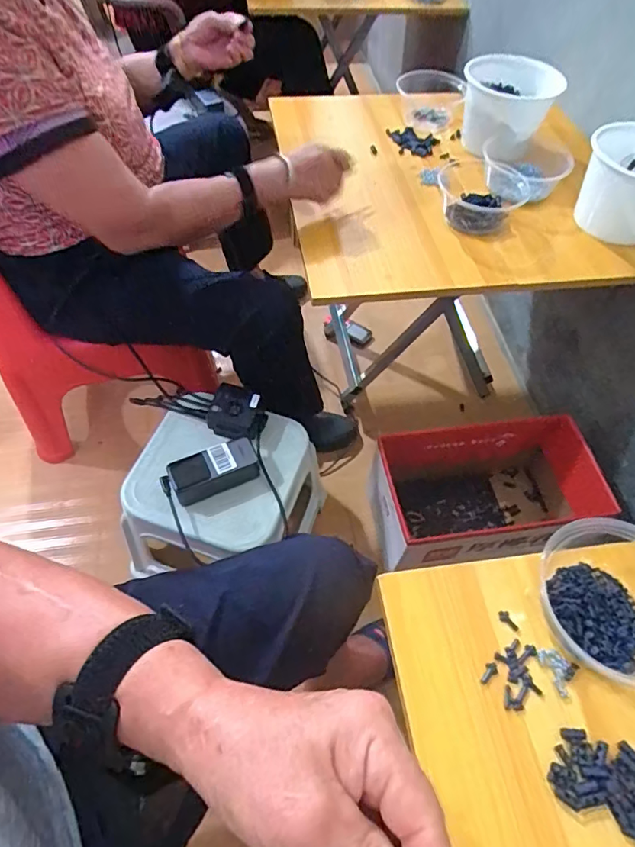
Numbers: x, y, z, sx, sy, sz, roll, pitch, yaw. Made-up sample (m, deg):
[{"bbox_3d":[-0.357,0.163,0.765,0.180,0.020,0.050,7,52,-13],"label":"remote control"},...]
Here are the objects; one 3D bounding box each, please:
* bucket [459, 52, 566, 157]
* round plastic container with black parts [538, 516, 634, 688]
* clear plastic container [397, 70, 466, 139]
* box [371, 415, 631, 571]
[{"bbox_3d":[0.332,-0.570,0.896,0.128,0.108,0.144,-13,58,-11],"label":"bucket"},{"bbox_3d":[0.266,0.145,0.440,0.130,0.053,0.135,1,57,-2],"label":"round plastic container with black parts"},{"bbox_3d":[0.216,-0.625,0.979,0.130,0.059,0.146,10,57,4],"label":"clear plastic container"},{"bbox_3d":[0.335,0.136,0.983,0.446,0.182,0.220,-7,57,-8],"label":"box"}]

